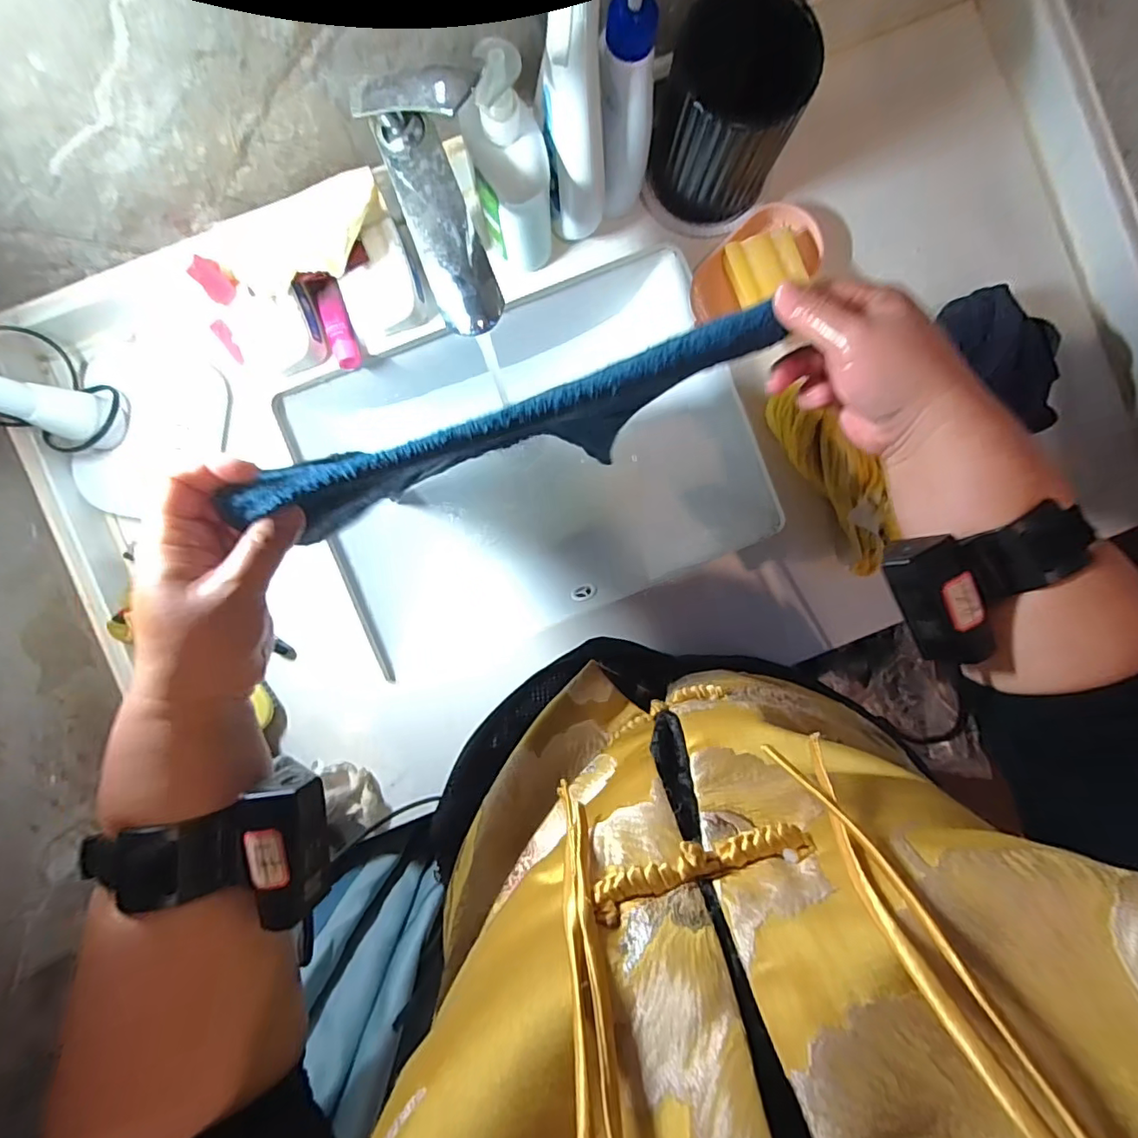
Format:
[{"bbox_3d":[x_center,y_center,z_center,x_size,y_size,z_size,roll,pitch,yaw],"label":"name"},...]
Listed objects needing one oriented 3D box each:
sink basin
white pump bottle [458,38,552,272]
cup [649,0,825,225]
[{"bbox_3d":[-0.040,-0.119,0.621,0.459,0.128,0.315,-21,92,2],"label":"sink basin"},{"bbox_3d":[-0.050,-0.332,0.450,0.067,0.173,0.072,-11,93,1],"label":"white pump bottle"},{"bbox_3d":[0.135,-0.392,0.462,0.115,0.146,0.094,17,93,0],"label":"cup"}]

